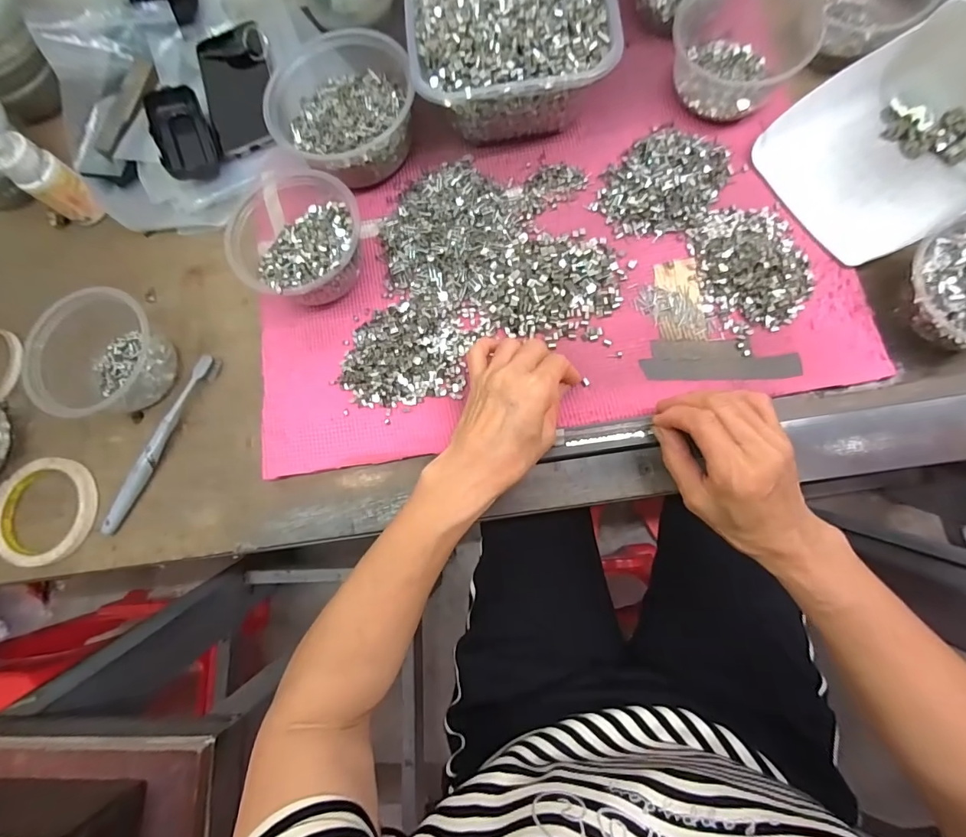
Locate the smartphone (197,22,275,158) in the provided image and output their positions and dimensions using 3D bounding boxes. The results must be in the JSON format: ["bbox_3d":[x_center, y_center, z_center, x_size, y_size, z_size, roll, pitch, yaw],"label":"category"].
[{"bbox_3d":[-0.264,-0.352,0.480,0.071,0.014,0.152,-12,82,3],"label":"smartphone"}]

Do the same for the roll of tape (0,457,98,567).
[{"bbox_3d":[-0.410,0.086,0.411,0.098,0.009,0.094,-1,83,5],"label":"roll of tape"}]

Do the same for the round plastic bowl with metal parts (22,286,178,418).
[{"bbox_3d":[-0.343,-0.057,0.403,0.102,0.054,0.113,3,84,6],"label":"round plastic bowl with metal parts"}]

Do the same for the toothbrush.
[{"bbox_3d":[-0.300,0.021,0.412,0.021,0.012,0.180,28,86,7],"label":"toothbrush"}]

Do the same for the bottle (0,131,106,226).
[{"bbox_3d":[-0.434,-0.238,0.446,0.045,0.075,0.044,-1,83,5],"label":"bottle"}]

